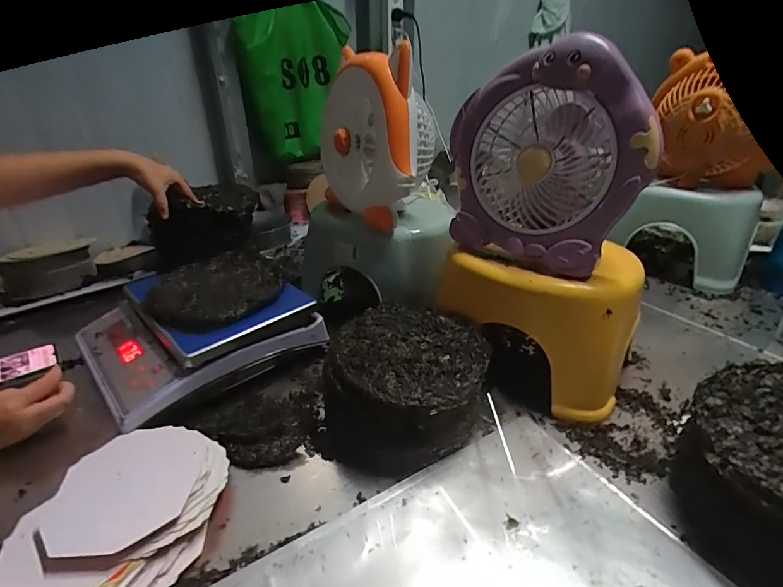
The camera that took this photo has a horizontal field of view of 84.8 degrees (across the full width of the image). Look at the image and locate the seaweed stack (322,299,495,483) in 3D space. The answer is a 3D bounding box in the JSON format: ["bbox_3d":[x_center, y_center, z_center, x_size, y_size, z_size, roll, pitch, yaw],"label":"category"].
[{"bbox_3d":[0.019,0.119,0.575,0.206,0.112,0.214,5,30,8],"label":"seaweed stack"}]

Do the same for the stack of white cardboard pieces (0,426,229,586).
[{"bbox_3d":[-0.281,0.233,0.442,0.172,0.041,0.226,10,31,17],"label":"stack of white cardboard pieces"}]

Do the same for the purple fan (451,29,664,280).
[{"bbox_3d":[0.206,-0.176,0.565,0.250,0.244,0.128,24,38,36],"label":"purple fan"}]

